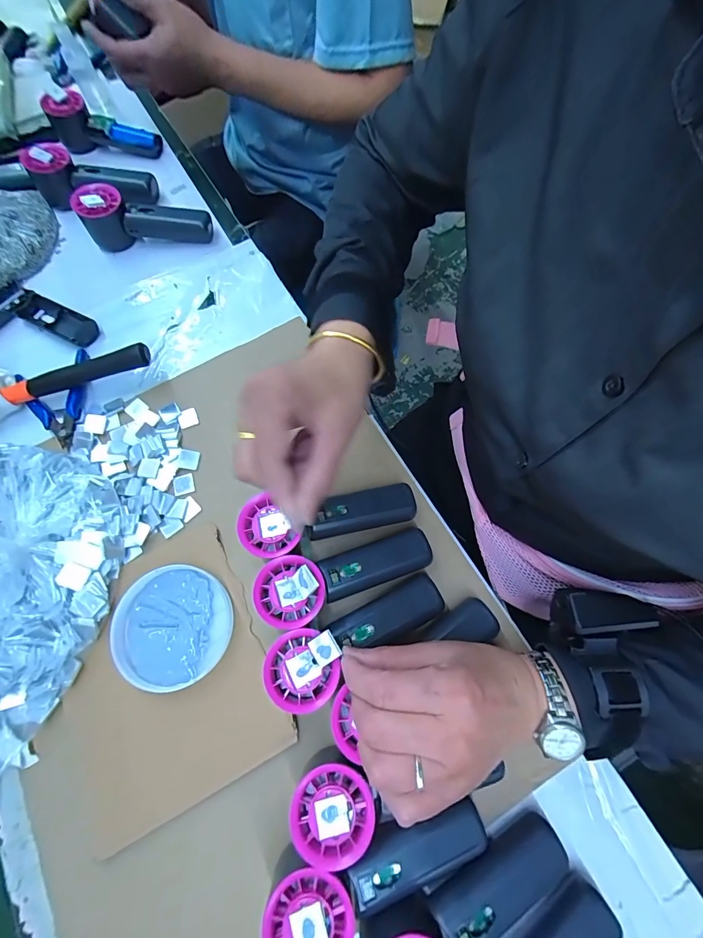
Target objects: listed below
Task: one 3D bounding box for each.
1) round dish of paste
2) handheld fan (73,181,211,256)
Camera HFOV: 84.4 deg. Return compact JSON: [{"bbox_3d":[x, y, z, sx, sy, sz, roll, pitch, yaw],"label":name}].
[{"bbox_3d":[-0.158,0.138,0.344,0.096,0.016,0.098,-1,71,2],"label":"round dish of paste"},{"bbox_3d":[-0.263,-0.324,0.498,0.155,0.053,0.053,-3,70,-1],"label":"handheld fan"}]

